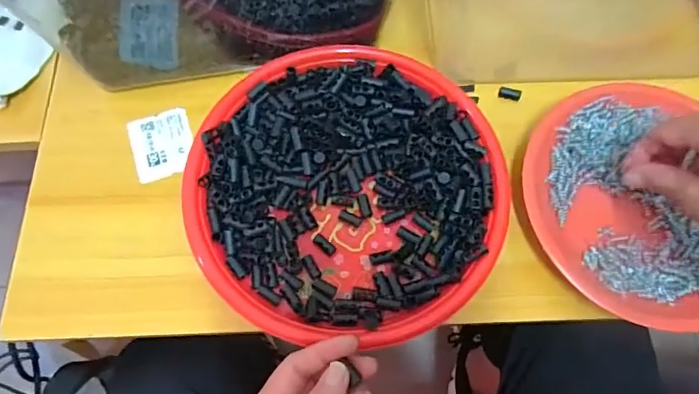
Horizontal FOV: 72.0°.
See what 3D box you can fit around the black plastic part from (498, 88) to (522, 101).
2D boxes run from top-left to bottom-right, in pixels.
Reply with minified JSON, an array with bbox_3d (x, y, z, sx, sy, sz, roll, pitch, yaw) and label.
[{"bbox_3d":[0.142,-0.092,0.426,0.020,0.007,0.008,21,71,6],"label":"black plastic part"}]

